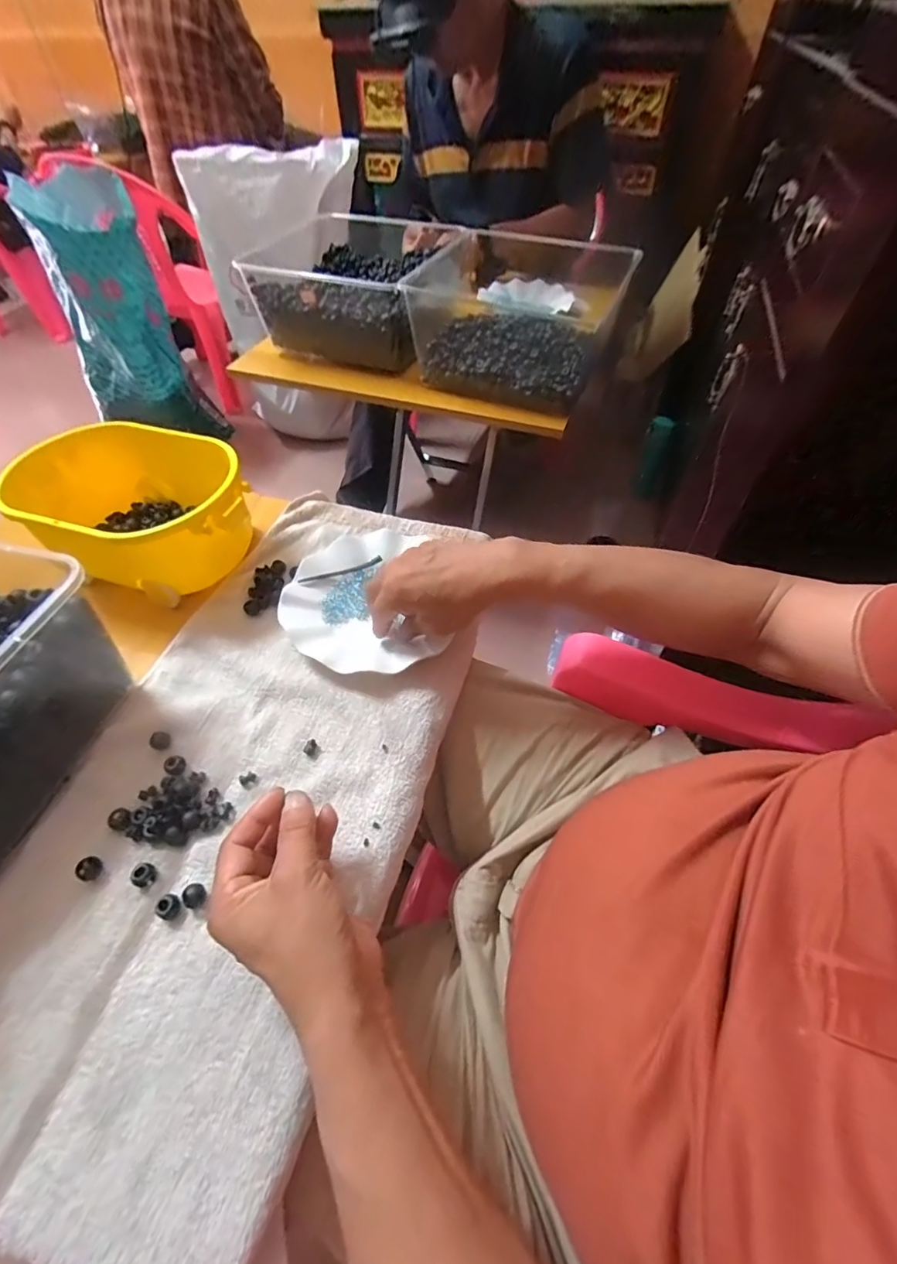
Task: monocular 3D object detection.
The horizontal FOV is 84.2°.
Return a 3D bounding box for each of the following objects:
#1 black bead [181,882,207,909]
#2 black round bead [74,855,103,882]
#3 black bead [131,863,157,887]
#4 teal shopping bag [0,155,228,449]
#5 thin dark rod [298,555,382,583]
[{"bbox_3d":[-0.182,0.186,0.352,0.014,0.012,0.016,15,54,13],"label":"black bead"},{"bbox_3d":[-0.264,0.173,0.363,0.015,0.013,0.014,-1,52,1],"label":"black round bead"},{"bbox_3d":[-0.224,0.176,0.361,0.018,0.012,0.015,15,54,13],"label":"black bead"},{"bbox_3d":[-0.889,-0.838,1.344,0.288,0.553,0.335,-30,57,-20],"label":"teal shopping bag"},{"bbox_3d":[-0.114,-0.065,0.529,0.089,0.005,0.010,-18,54,-12],"label":"thin dark rod"}]

